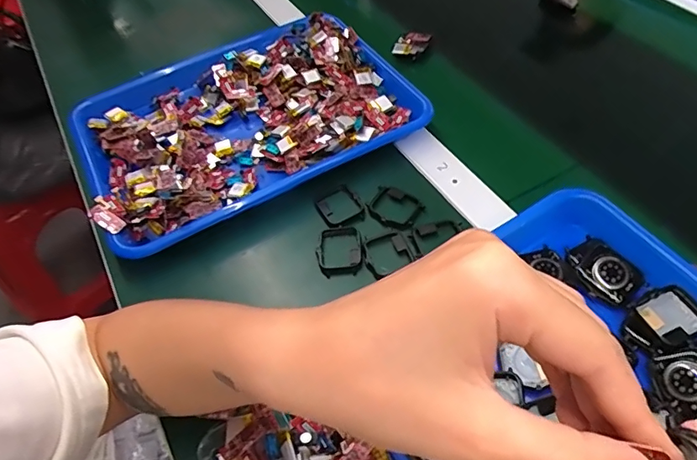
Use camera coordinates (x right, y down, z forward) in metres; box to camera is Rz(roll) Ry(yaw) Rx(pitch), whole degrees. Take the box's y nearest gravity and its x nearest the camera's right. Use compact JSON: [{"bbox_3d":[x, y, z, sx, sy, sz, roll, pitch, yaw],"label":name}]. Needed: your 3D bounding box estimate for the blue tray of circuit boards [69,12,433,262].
[{"bbox_3d":[-0.117,-0.124,0.541,0.337,0.046,0.273,-26,55,-15],"label":"blue tray of circuit boards"}]

